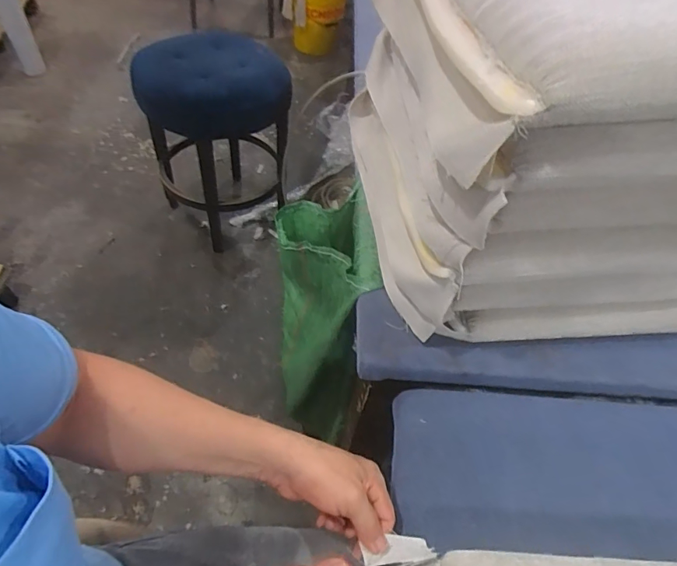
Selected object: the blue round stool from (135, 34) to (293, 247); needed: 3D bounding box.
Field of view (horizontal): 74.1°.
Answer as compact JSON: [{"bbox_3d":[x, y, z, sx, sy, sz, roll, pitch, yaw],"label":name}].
[{"bbox_3d":[-0.403,-0.474,1.519,0.420,0.568,0.469,-12,54,-15],"label":"blue round stool"}]

